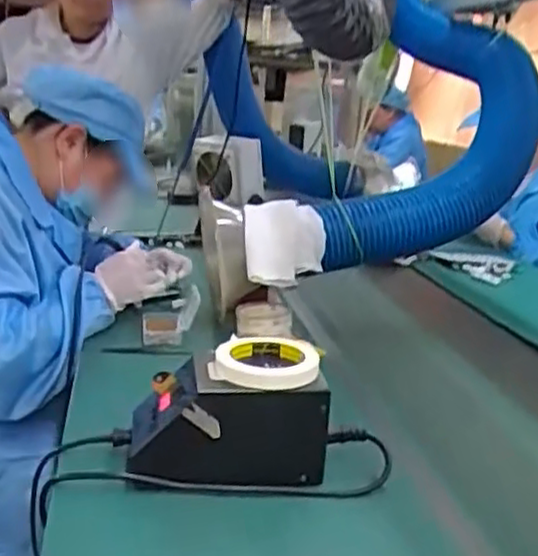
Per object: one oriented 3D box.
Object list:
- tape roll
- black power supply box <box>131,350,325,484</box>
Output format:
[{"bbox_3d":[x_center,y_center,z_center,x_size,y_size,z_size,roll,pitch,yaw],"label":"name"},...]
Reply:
[{"bbox_3d":[-0.005,0.082,0.708,0.104,0.023,0.103,4,14,-1],"label":"tape roll"},{"bbox_3d":[-0.041,0.137,0.712,0.190,0.100,0.100,3,14,-8],"label":"black power supply box"}]

